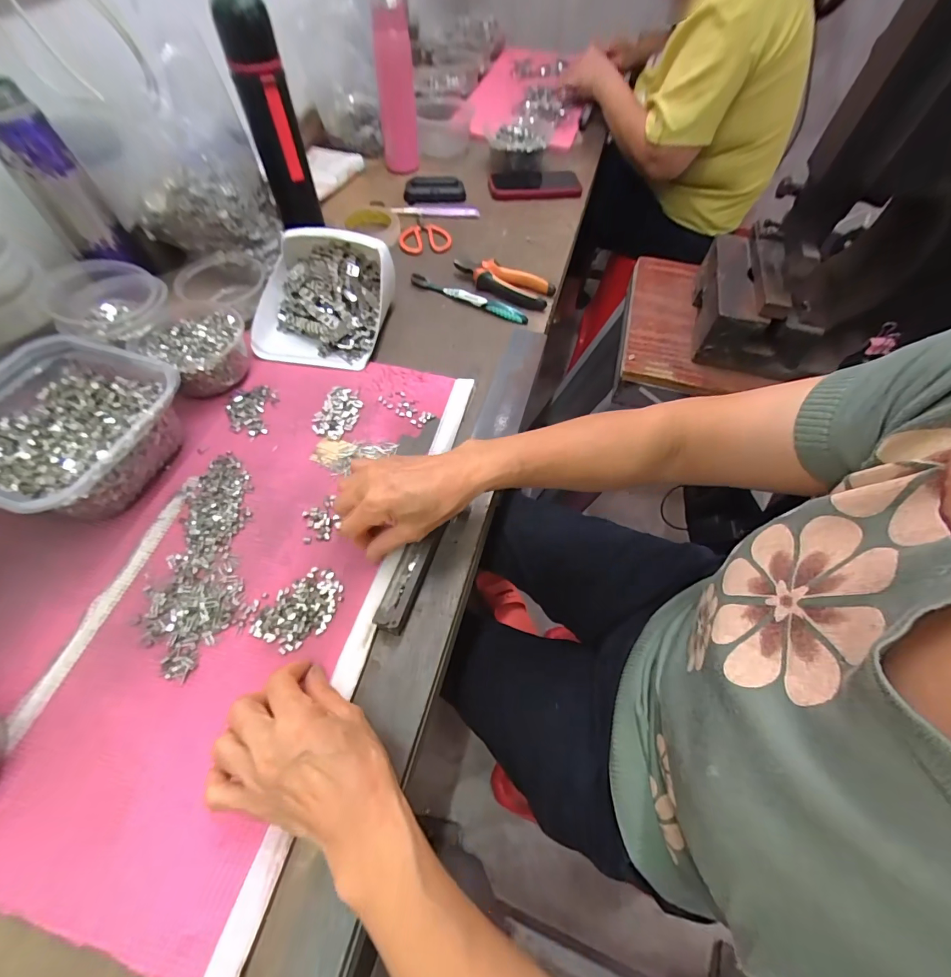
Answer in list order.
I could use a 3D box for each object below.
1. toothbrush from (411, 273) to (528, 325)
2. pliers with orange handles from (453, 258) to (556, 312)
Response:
[{"bbox_3d":[-0.010,-0.274,0.600,0.182,0.014,0.016,26,62,13],"label":"toothbrush"},{"bbox_3d":[0.039,-0.303,0.611,0.146,0.026,0.057,23,62,11],"label":"pliers with orange handles"}]

